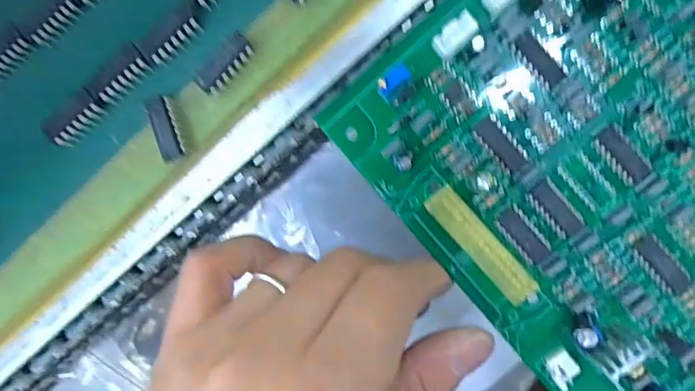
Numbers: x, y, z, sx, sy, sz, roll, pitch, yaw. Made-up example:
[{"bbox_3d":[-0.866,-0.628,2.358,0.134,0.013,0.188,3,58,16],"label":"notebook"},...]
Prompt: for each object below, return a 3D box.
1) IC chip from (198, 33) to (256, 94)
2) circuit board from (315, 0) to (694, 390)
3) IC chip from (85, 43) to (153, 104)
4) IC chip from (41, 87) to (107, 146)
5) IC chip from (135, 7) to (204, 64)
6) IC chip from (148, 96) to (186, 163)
[{"bbox_3d":[-0.034,-0.037,0.135,0.007,0.004,0.018,45,97,4],"label":"IC chip"},{"bbox_3d":[0.085,-0.008,0.144,0.122,0.012,0.146,-41,88,7],"label":"circuit board"},{"bbox_3d":[-0.066,-0.034,0.139,0.019,0.004,0.010,-39,87,8],"label":"IC chip"},{"bbox_3d":[-0.081,-0.022,0.143,0.019,0.006,0.008,-38,87,8],"label":"IC chip"},{"bbox_3d":[-0.051,-0.045,0.137,0.018,0.004,0.010,-37,87,8],"label":"IC chip"},{"bbox_3d":[-0.052,-0.019,0.138,0.006,0.005,0.018,-20,90,8],"label":"IC chip"}]

